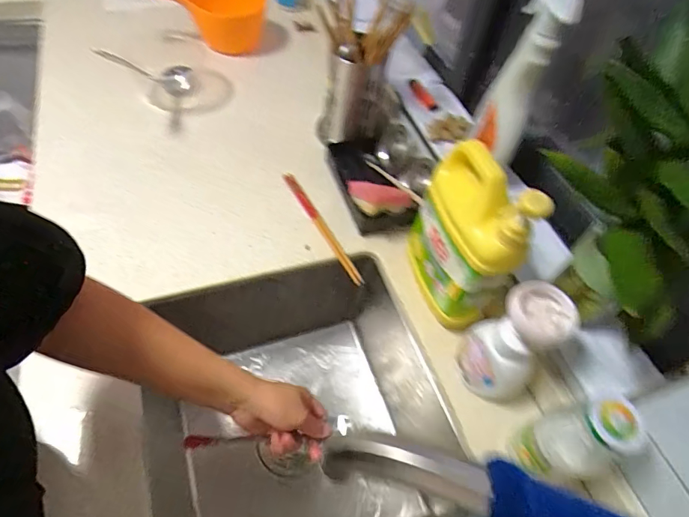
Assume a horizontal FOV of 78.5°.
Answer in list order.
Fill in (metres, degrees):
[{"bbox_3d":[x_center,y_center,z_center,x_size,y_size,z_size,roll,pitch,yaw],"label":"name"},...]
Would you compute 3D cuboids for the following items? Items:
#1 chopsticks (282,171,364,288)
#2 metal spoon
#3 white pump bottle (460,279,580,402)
[{"bbox_3d":[-0.037,-0.054,0.665,0.019,0.010,0.245,-23,59,-19],"label":"chopsticks"},{"bbox_3d":[-0.336,-0.317,0.718,0.046,0.054,0.225,15,16,7],"label":"metal spoon"},{"bbox_3d":[0.186,0.096,0.481,0.083,0.154,0.073,35,59,20],"label":"white pump bottle"}]

